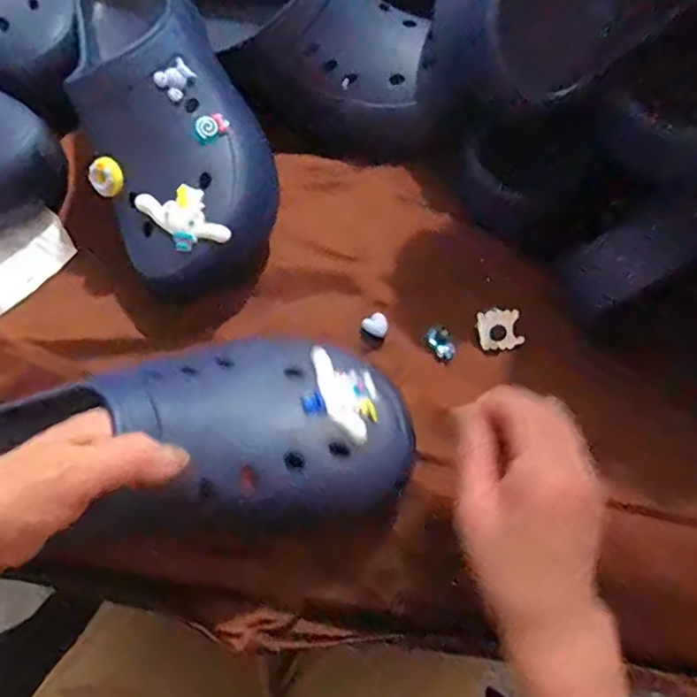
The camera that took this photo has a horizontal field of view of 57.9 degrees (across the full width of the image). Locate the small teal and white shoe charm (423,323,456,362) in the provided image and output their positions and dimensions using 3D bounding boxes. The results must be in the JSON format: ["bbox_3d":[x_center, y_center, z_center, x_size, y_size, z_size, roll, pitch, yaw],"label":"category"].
[{"bbox_3d":[0.066,-0.005,0.445,0.025,0.004,0.021,40,72,12],"label":"small teal and white shoe charm"}]

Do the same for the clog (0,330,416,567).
[{"bbox_3d":[-0.092,0.048,0.352,0.253,0.099,0.117,-2,69,-6],"label":"clog"}]

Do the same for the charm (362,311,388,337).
[{"bbox_3d":[0.019,-0.015,0.440,0.017,0.010,0.017,1,69,-2],"label":"charm"}]

